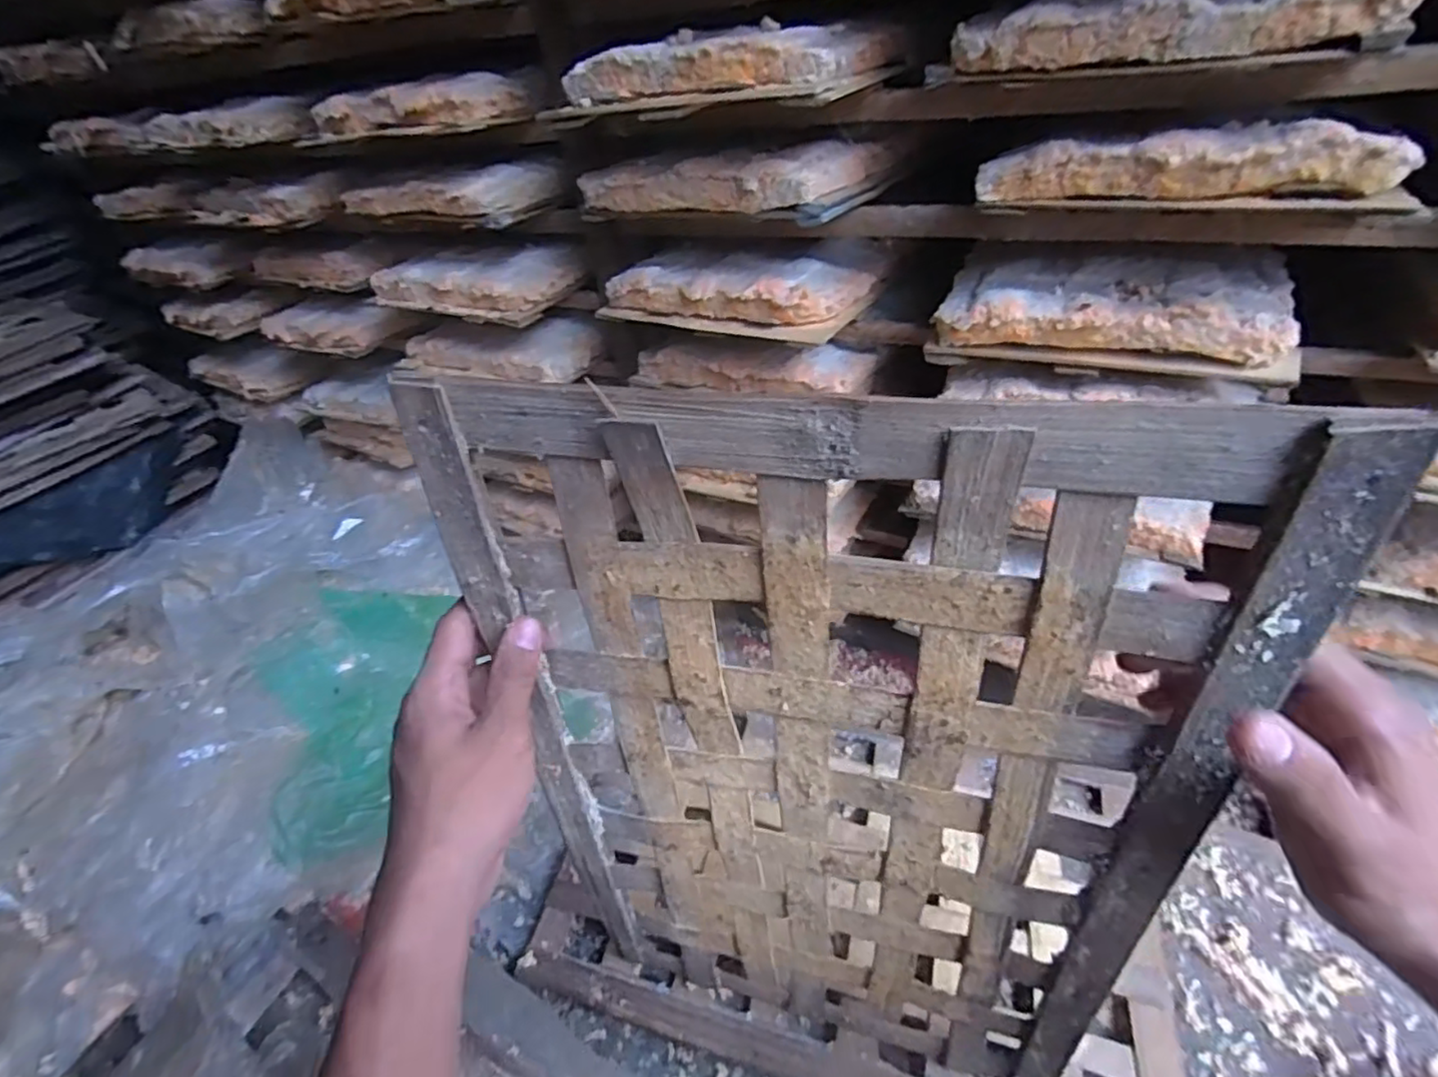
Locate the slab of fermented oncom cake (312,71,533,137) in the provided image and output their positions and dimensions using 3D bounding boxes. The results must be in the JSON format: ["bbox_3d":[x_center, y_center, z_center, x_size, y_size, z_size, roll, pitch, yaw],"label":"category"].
[{"bbox_3d":[-0.273,-0.398,0.592,0.210,0.034,0.067,14,44,23],"label":"slab of fermented oncom cake"}]

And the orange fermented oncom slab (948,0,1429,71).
[{"bbox_3d":[0.245,-0.289,0.362,0.210,0.033,0.071,15,45,23],"label":"orange fermented oncom slab"}]

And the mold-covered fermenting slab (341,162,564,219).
[{"bbox_3d":[-0.270,-0.350,0.651,0.216,0.031,0.097,14,44,23],"label":"mold-covered fermenting slab"}]

